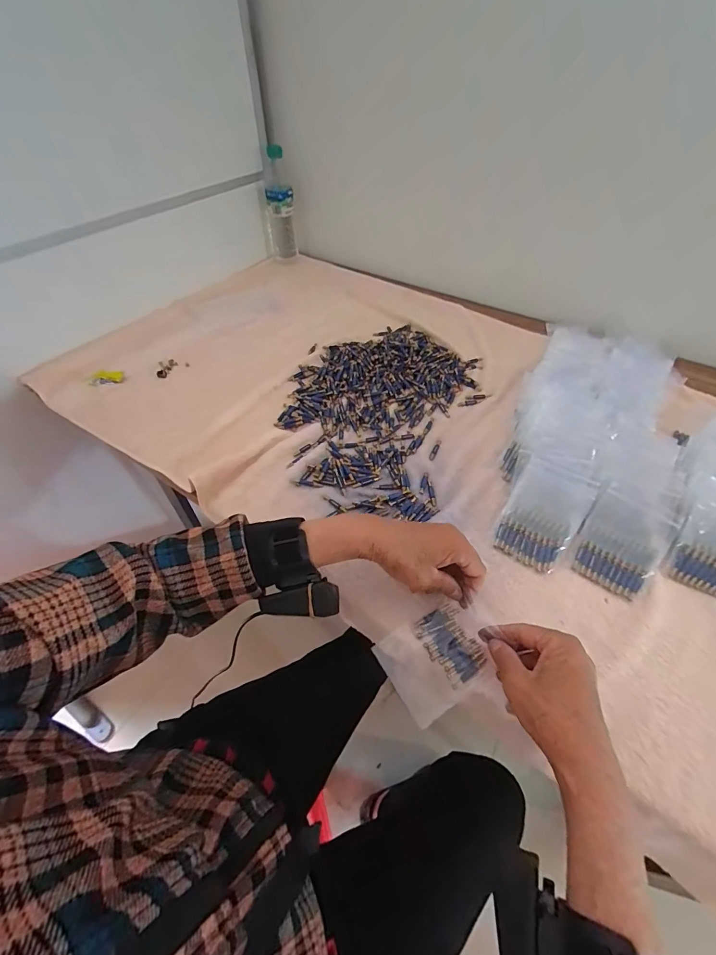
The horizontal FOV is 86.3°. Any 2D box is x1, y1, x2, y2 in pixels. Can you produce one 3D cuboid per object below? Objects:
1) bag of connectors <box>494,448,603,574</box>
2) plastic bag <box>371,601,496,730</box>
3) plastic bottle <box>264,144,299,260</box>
[{"bbox_3d":[0.215,0.038,0.441,0.080,0.014,0.132,28,75,18],"label":"bag of connectors"},{"bbox_3d":[0.079,0.166,0.364,0.107,0.007,0.078,-36,58,-6],"label":"plastic bag"},{"bbox_3d":[-0.185,-0.629,0.894,0.072,0.200,0.082,-7,51,-5],"label":"plastic bottle"}]

